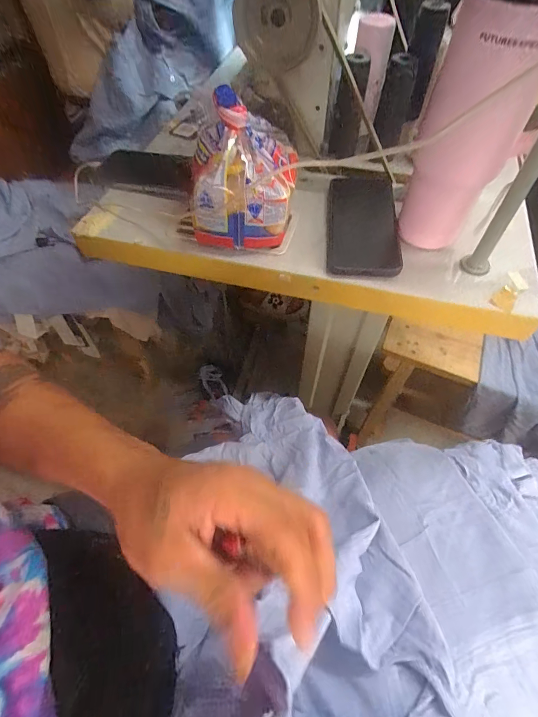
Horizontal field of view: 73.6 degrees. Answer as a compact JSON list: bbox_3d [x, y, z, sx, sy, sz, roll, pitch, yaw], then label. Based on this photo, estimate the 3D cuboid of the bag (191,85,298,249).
[{"bbox_3d":[-0.034,-0.201,0.386,0.125,0.115,0.107,3,57,2],"label":"bag"}]

